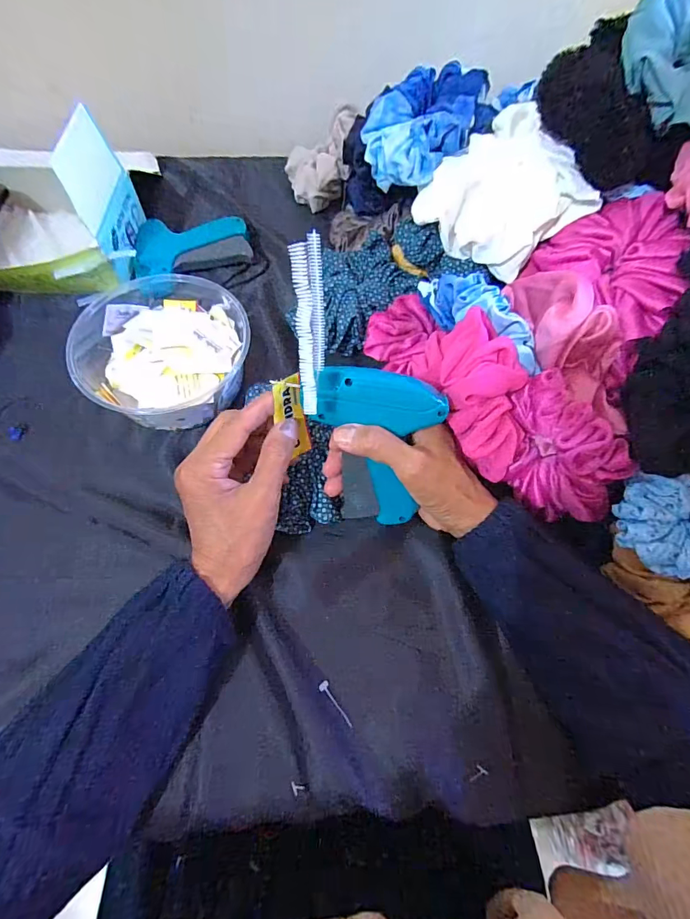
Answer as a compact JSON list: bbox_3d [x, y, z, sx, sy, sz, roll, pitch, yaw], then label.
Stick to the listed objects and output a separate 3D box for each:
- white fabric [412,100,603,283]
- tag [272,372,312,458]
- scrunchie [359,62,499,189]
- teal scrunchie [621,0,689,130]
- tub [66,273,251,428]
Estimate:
[{"bbox_3d":[0.125,-0.224,0.368,0.108,0.067,0.120,-22,67,-13],"label":"white fabric"},{"bbox_3d":[-0.038,-0.030,0.315,0.005,0.059,0.027,19,39,37],"label":"tag"},{"bbox_3d":[0.073,-0.302,0.392,0.107,0.051,0.107,-2,82,15],"label":"scrunchie"},{"bbox_3d":[0.231,-0.283,0.298,0.078,0.044,0.101,2,64,-2],"label":"teal scrunchie"},{"bbox_3d":[-0.157,-0.098,0.393,0.140,0.058,0.143,1,64,-2],"label":"tub"}]

